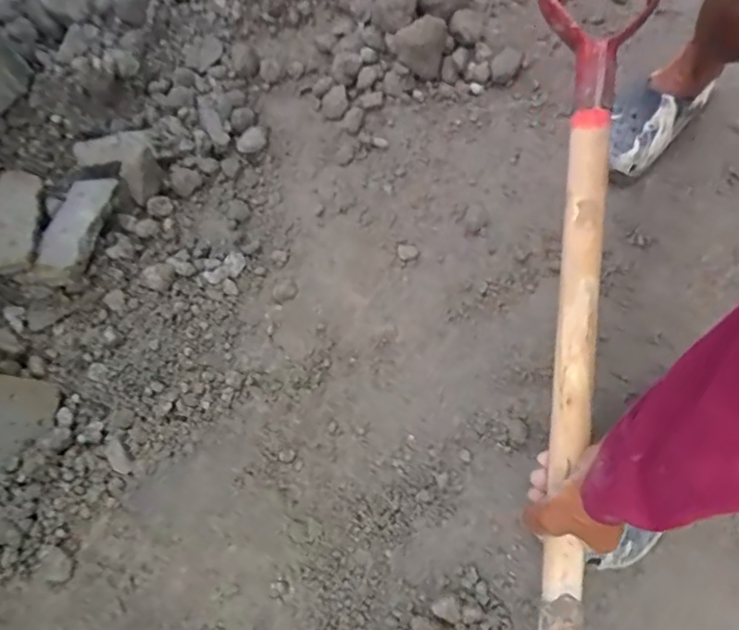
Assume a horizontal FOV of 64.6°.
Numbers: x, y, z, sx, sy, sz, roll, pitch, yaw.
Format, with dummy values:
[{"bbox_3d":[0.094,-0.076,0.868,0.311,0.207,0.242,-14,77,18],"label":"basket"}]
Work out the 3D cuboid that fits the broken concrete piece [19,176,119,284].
[{"bbox_3d":[-0.421,-0.123,0.829,0.065,0.034,0.198,-1,49,2],"label":"broken concrete piece"}]

